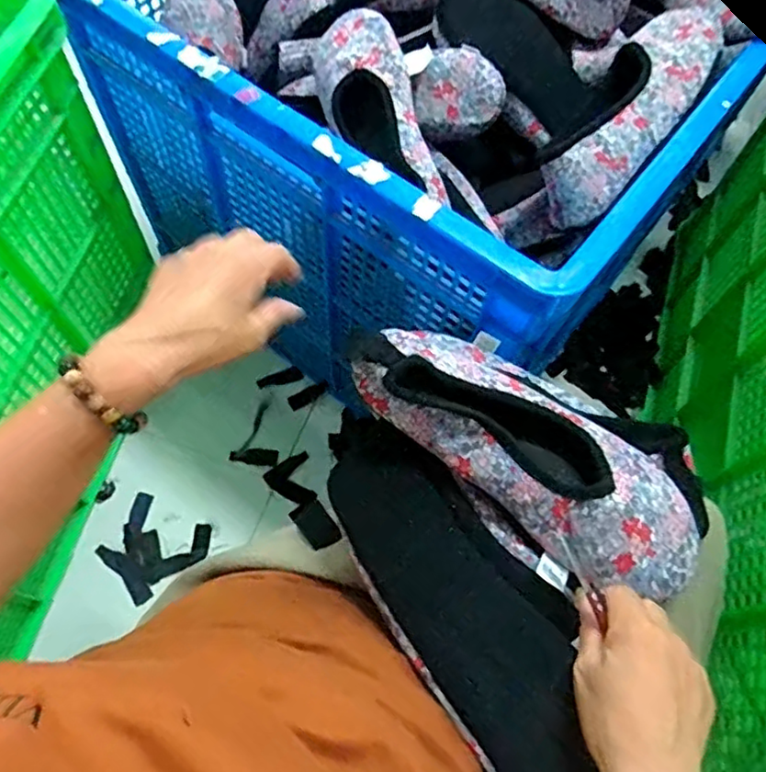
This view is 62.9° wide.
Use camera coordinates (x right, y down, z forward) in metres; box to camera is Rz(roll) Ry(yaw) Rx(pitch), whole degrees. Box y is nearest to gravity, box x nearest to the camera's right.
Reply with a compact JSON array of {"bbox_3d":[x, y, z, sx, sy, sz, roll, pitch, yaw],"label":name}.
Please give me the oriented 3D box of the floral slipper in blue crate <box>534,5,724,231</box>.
[{"bbox_3d":[0.250,-0.278,0.630,0.093,0.074,0.272,34,68,12],"label":"floral slipper in blue crate"}]

